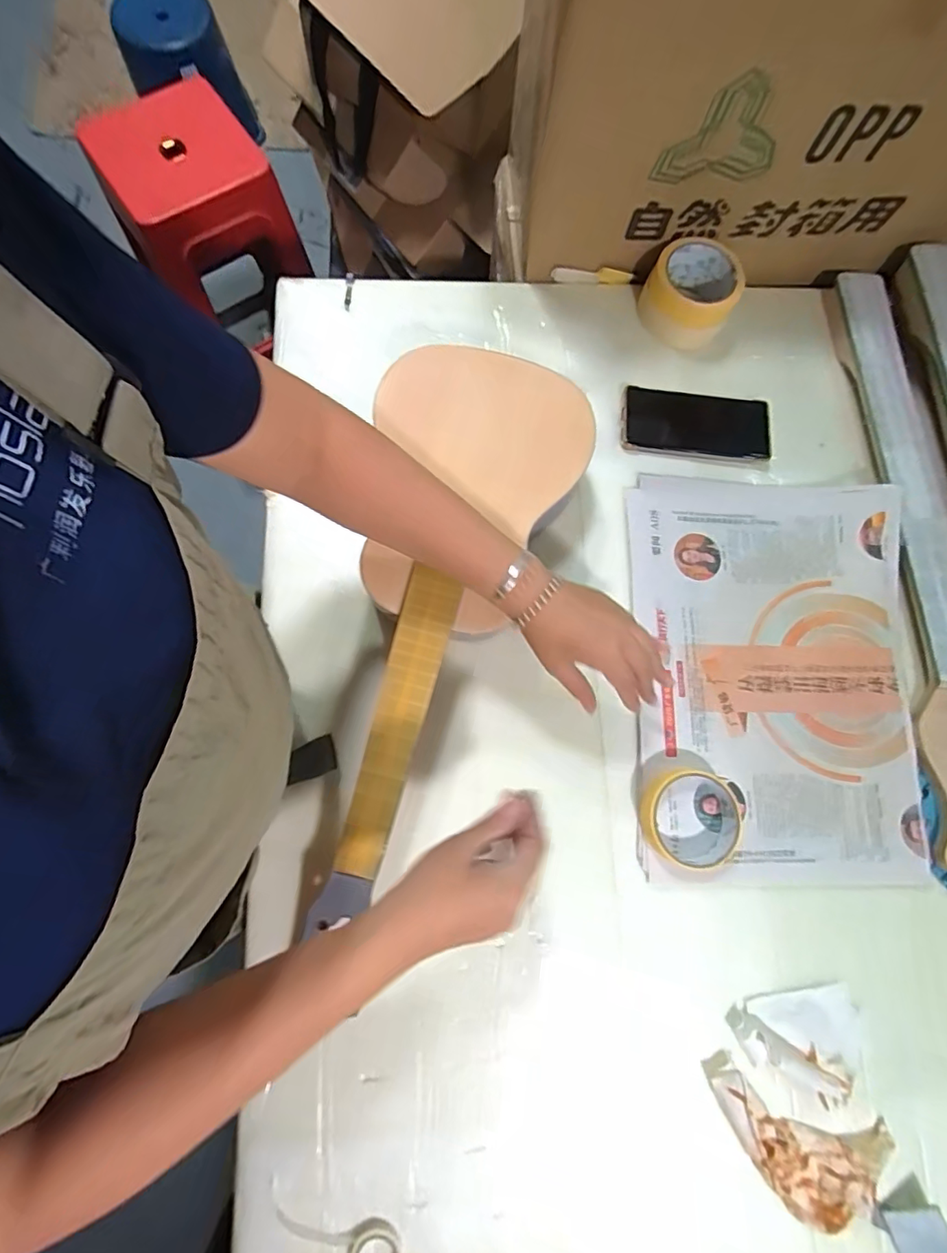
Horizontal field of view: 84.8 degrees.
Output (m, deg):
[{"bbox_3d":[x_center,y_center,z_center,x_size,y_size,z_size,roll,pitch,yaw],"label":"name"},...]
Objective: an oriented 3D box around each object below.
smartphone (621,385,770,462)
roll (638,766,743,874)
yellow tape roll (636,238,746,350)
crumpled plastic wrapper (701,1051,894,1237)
[{"bbox_3d":[0.244,-0.222,0.568,0.160,0.005,0.076,4,78,-1],"label":"smartphone"},{"bbox_3d":[0.200,0.175,0.473,0.098,0.031,0.086,17,78,2],"label":"roll"},{"bbox_3d":[0.240,-0.370,0.576,0.095,0.053,0.090,0,78,-1],"label":"yellow tape roll"},{"bbox_3d":[0.261,0.432,0.426,0.158,0.016,0.087,23,79,3],"label":"crumpled plastic wrapper"}]

